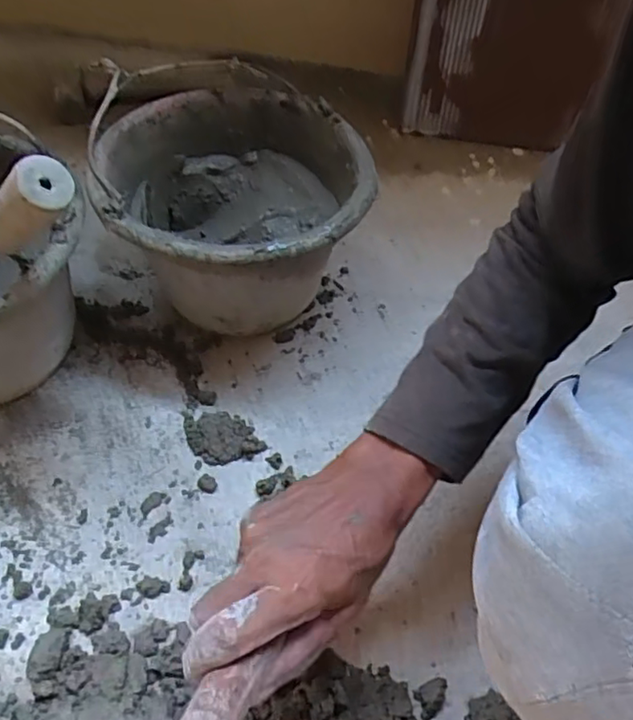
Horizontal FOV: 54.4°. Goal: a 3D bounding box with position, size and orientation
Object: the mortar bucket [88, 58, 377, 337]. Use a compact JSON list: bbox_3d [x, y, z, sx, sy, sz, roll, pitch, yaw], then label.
[{"bbox_3d":[-0.079,-0.135,0.608,0.247,0.170,0.251,-4,51,-5],"label":"mortar bucket"}]

